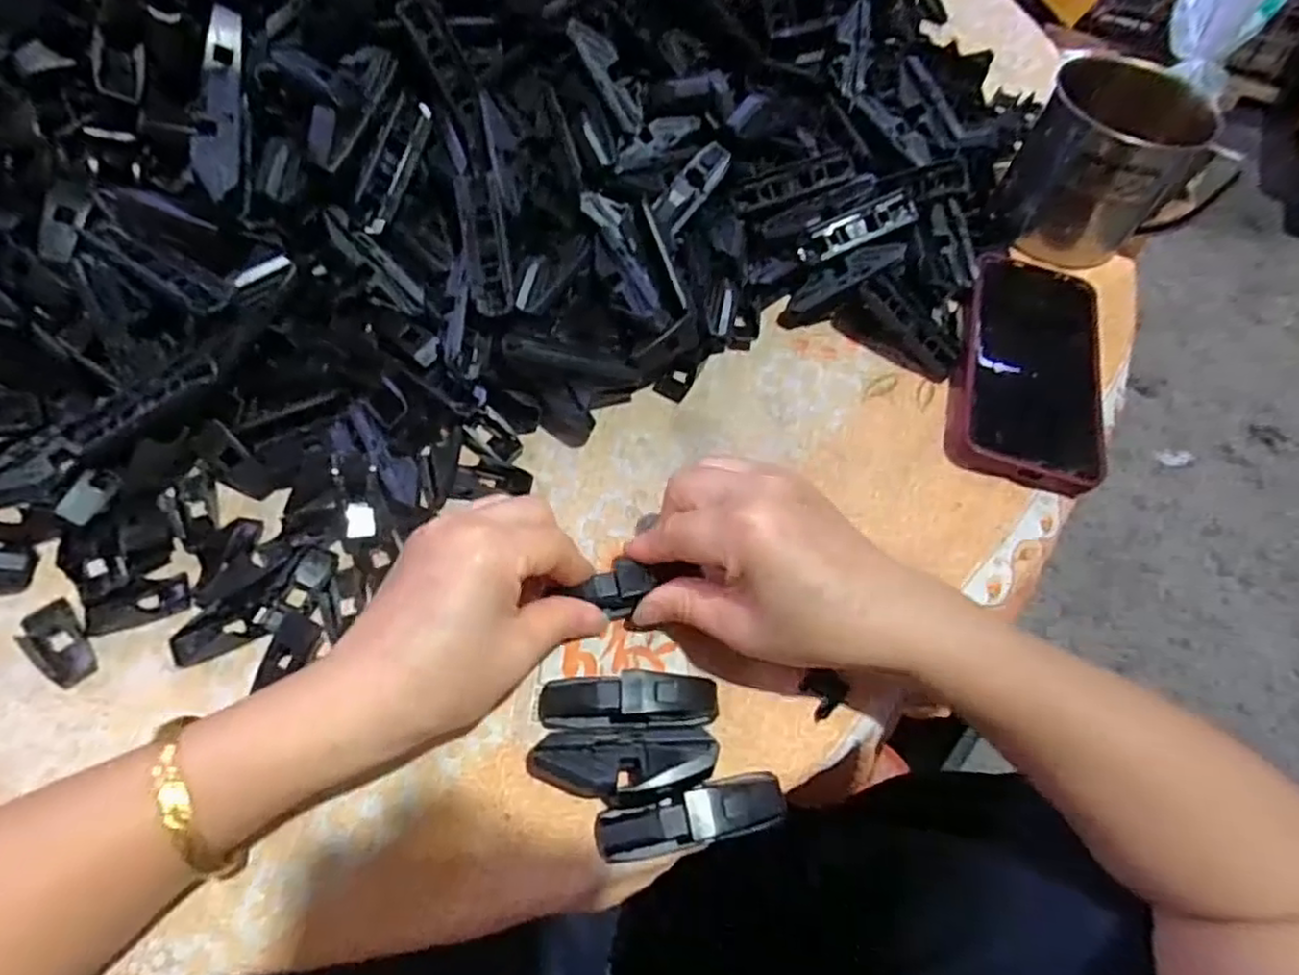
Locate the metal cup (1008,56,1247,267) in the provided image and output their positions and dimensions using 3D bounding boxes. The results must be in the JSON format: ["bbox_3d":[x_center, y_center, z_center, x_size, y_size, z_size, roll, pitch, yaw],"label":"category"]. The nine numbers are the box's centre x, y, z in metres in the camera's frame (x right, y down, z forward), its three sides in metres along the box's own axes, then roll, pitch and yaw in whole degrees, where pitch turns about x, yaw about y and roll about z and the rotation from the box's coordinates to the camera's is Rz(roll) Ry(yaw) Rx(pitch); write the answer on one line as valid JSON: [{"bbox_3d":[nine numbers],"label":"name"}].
[{"bbox_3d":[0.287,-0.200,0.431,0.095,0.092,0.095,1,62,-2],"label":"metal cup"}]

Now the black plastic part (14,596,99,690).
[{"bbox_3d":[-0.255,0.067,0.297,0.021,0.006,0.041,-40,70,-21],"label":"black plastic part"}]

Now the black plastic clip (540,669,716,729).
[{"bbox_3d":[-0.009,0.092,0.296,0.075,0.026,0.023,2,62,-1],"label":"black plastic clip"}]

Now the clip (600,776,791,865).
[{"bbox_3d":[0.018,0.133,0.277,0.076,0.024,0.021,-11,63,-8],"label":"clip"}]

